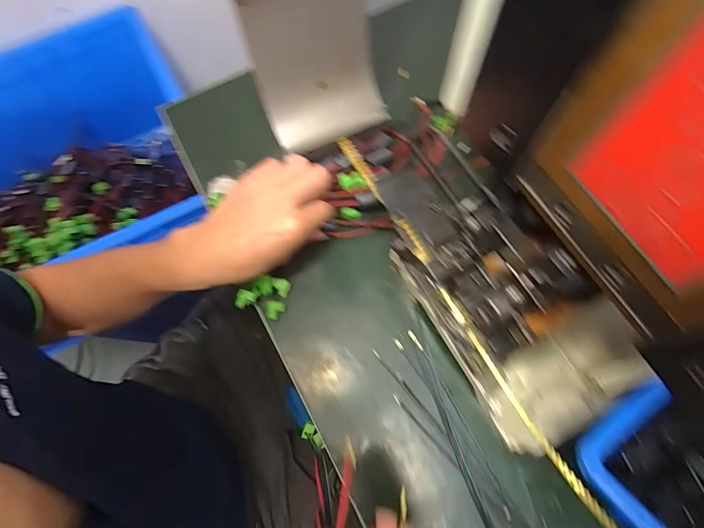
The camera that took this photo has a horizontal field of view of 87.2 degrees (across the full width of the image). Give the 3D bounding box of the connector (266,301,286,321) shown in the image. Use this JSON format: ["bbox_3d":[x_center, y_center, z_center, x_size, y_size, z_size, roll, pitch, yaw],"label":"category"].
[{"bbox_3d":[-0.084,0.050,0.402,0.020,0.011,0.019,-4,71,1],"label":"connector"}]

